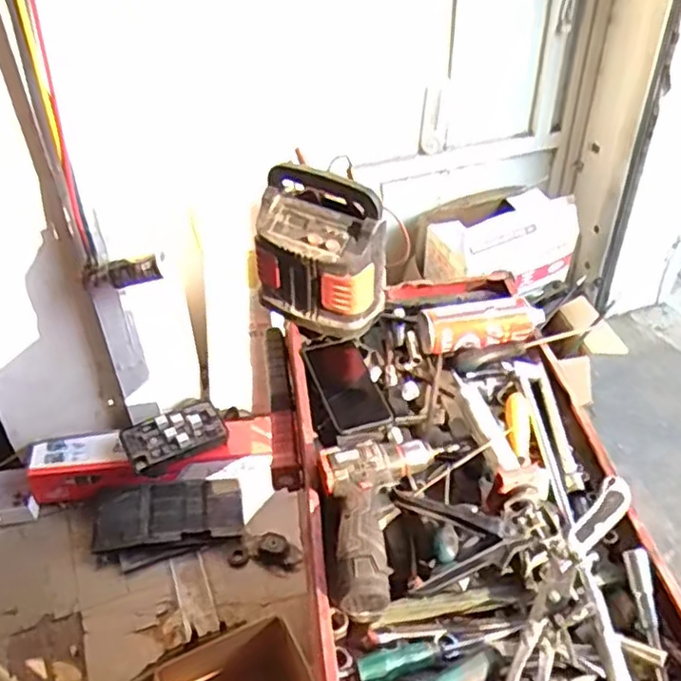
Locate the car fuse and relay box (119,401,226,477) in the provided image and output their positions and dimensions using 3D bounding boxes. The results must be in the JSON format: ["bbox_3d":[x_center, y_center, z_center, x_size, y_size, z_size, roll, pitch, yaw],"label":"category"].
[{"bbox_3d":[-0.418,0.237,1.751,0.244,0.067,0.134,-20,43,-20],"label":"car fuse and relay box"}]

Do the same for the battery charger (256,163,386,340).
[{"bbox_3d":[-0.029,-0.132,1.025,0.189,0.208,0.101,19,45,23],"label":"battery charger"}]

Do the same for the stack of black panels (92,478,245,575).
[{"bbox_3d":[-0.421,0.442,1.718,0.356,0.069,0.204,-10,41,-12],"label":"stack of black panels"}]

